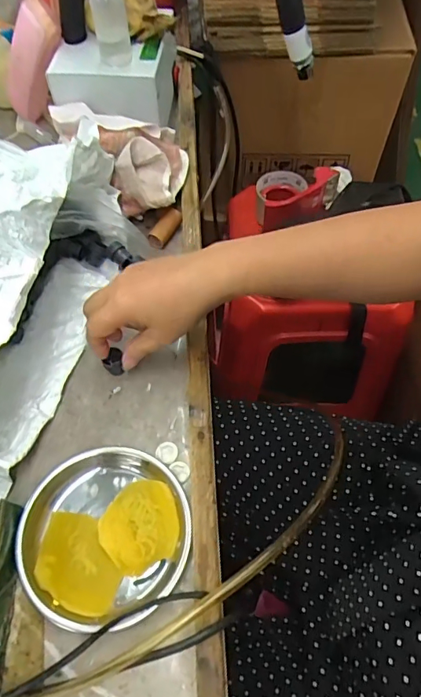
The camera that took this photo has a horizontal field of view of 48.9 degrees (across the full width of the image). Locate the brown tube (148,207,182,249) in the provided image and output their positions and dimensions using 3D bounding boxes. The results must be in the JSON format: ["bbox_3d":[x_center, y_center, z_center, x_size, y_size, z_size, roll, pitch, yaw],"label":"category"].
[{"bbox_3d":[-0.050,-0.137,0.527,0.017,0.020,0.052,28,63,16],"label":"brown tube"}]

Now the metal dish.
[{"bbox_3d":[-0.082,0.144,0.364,0.128,0.016,0.127,0,59,0],"label":"metal dish"}]

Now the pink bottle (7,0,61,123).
[{"bbox_3d":[-0.231,-0.364,0.598,0.055,0.150,0.041,21,57,-20],"label":"pink bottle"}]

